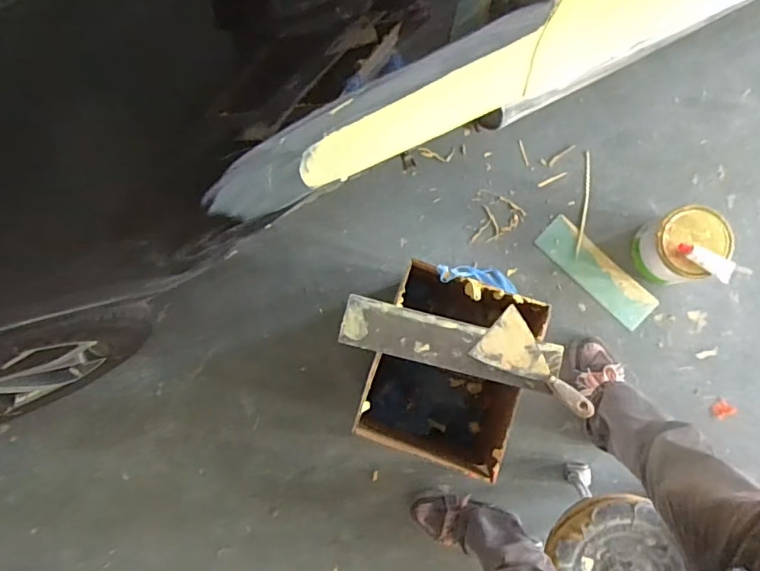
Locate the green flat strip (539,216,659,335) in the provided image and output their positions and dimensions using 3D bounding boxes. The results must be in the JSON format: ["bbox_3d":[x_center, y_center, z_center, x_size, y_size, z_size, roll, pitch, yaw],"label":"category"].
[{"bbox_3d":[0.525,-0.030,1.309,0.312,0.007,0.104,43,89,5],"label":"green flat strip"}]

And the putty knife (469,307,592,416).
[{"bbox_3d":[0.275,0.148,0.935,0.214,0.034,0.106,42,89,5],"label":"putty knife"}]

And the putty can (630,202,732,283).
[{"bbox_3d":[0.693,-0.091,1.237,0.164,0.143,0.155,0,85,3],"label":"putty can"}]

